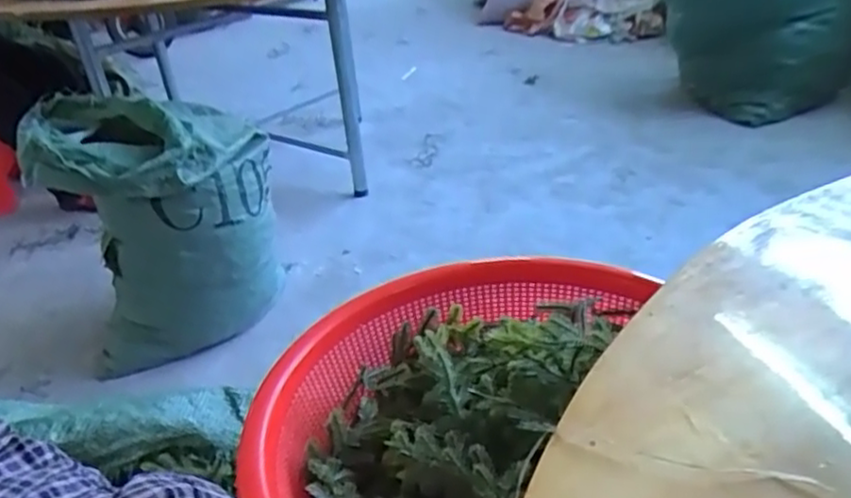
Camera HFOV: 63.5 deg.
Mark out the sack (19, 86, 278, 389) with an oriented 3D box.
[{"bbox_3d":[-0.577,-0.049,1.546,0.468,0.532,0.346,-14,31,-13],"label":"sack"}]

